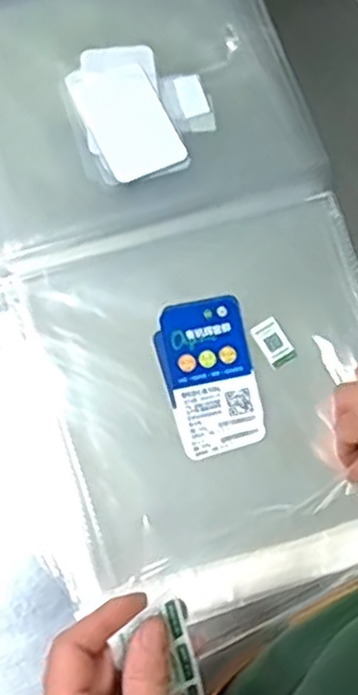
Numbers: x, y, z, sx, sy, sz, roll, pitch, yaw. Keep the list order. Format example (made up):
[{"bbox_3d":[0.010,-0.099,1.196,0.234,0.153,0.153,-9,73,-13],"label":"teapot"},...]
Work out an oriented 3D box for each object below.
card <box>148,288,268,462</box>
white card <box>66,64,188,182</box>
[{"bbox_3d":[0.022,0.020,0.521,0.067,0.004,0.113,-13,79,-6],"label":"card"},{"bbox_3d":[-0.042,-0.184,0.561,0.062,0.004,0.108,-25,74,-7],"label":"white card"}]

